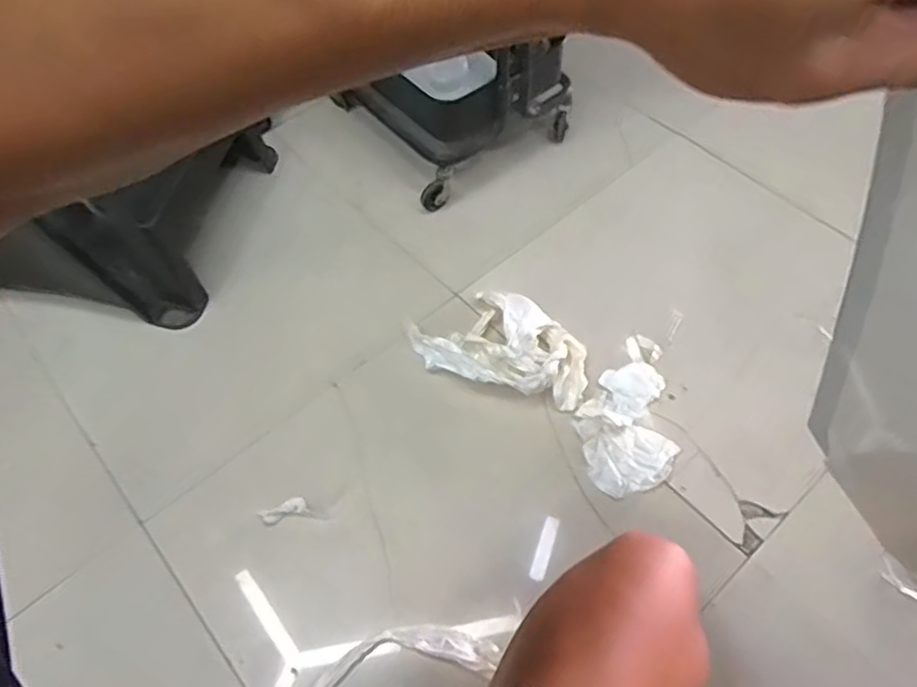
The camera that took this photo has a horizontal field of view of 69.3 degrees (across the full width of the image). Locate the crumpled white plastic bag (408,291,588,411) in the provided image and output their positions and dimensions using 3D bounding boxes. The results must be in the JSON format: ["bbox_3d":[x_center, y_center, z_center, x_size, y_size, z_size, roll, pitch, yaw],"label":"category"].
[{"bbox_3d":[0.070,-0.003,1.071,0.291,0.067,0.168,20,61,14],"label":"crumpled white plastic bag"}]

